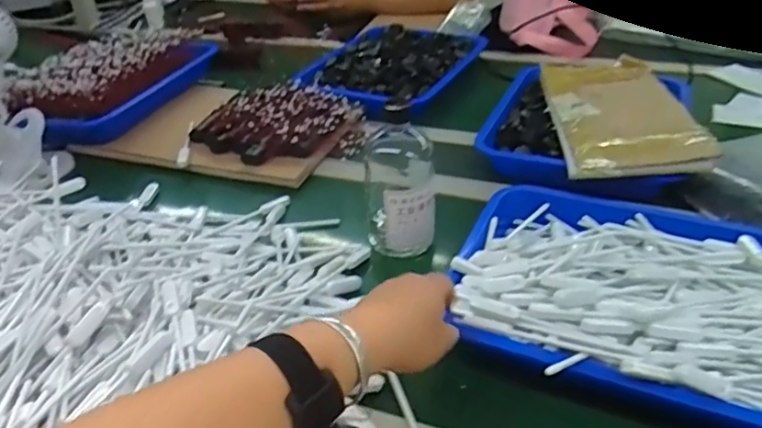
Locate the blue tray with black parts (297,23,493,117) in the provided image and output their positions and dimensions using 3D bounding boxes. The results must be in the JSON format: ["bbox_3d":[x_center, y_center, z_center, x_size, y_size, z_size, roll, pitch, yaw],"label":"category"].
[{"bbox_3d":[0.020,-0.277,1.077,0.264,0.051,0.383,13,37,23],"label":"blue tray with black parts"}]

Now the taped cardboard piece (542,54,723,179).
[{"bbox_3d":[0.326,-0.142,0.790,0.169,0.018,0.311,-1,36,9],"label":"taped cardboard piece"}]

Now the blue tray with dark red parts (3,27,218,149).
[{"bbox_3d":[-0.484,-0.231,1.005,0.254,0.080,0.362,8,36,16],"label":"blue tray with dark red parts"}]

